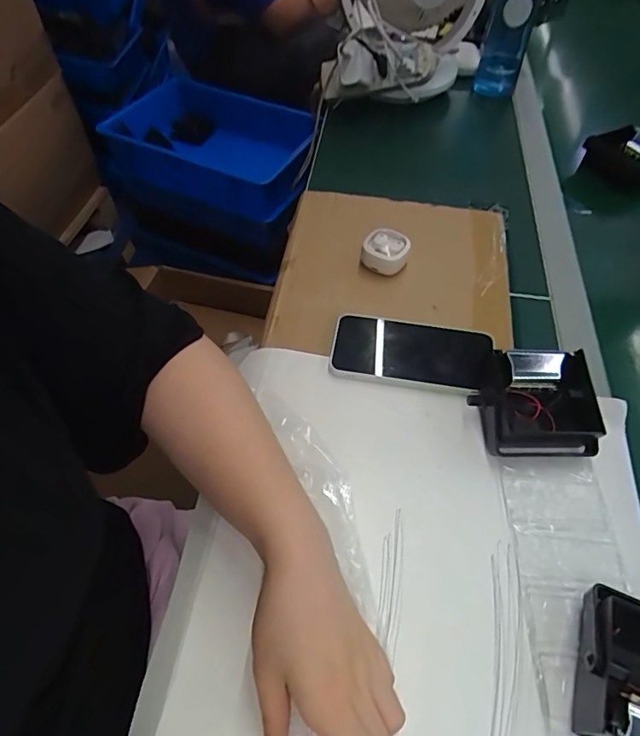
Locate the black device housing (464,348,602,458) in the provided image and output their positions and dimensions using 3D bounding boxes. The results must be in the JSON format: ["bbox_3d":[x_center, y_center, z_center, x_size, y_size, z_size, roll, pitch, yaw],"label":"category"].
[{"bbox_3d":[0.184,0.032,0.421,0.093,0.049,0.079,-2,56,-4],"label":"black device housing"}]

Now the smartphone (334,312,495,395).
[{"bbox_3d":[0.086,-0.016,0.468,0.144,0.012,0.081,12,56,8],"label":"smartphone"}]

